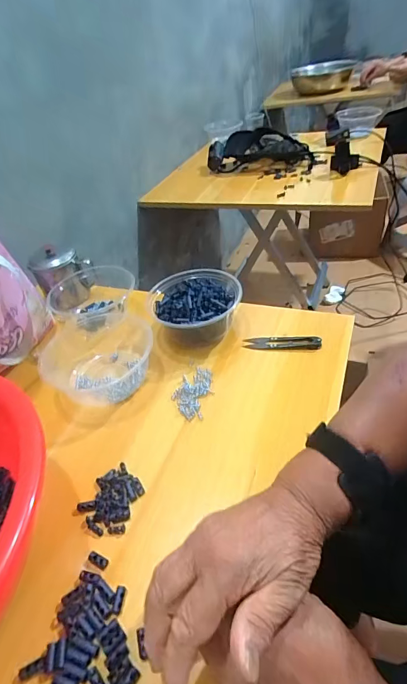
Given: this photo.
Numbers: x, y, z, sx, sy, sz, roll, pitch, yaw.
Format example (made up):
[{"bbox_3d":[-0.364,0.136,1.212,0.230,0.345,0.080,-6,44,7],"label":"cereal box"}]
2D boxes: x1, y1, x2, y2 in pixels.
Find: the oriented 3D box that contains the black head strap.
[{"bbox_3d":[0.170,-0.573,1.078,0.294,0.086,0.194,3,42,17],"label":"black head strap"}]

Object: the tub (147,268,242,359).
[{"bbox_3d":[-0.009,-0.046,0.532,0.126,0.064,0.123,-7,40,6],"label":"tub"}]

